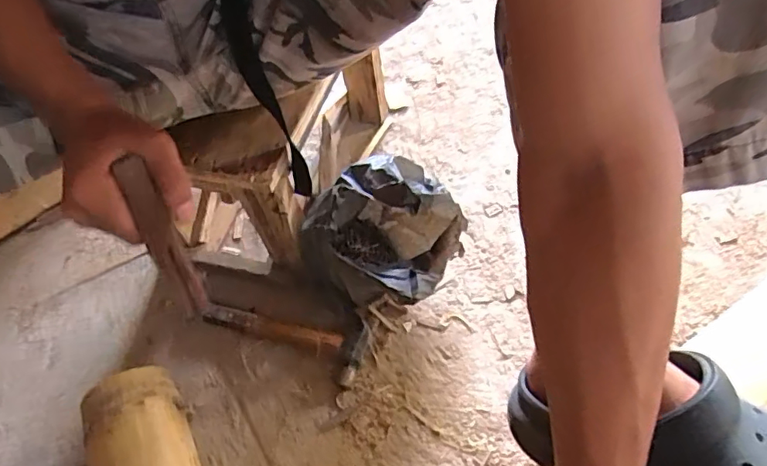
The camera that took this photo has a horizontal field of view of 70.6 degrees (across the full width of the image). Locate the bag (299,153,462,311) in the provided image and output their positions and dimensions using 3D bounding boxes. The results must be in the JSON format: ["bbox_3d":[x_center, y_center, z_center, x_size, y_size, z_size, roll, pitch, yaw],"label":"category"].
[{"bbox_3d":[-0.002,0.005,0.634,0.159,0.176,0.148,21,63,18],"label":"bag"}]

